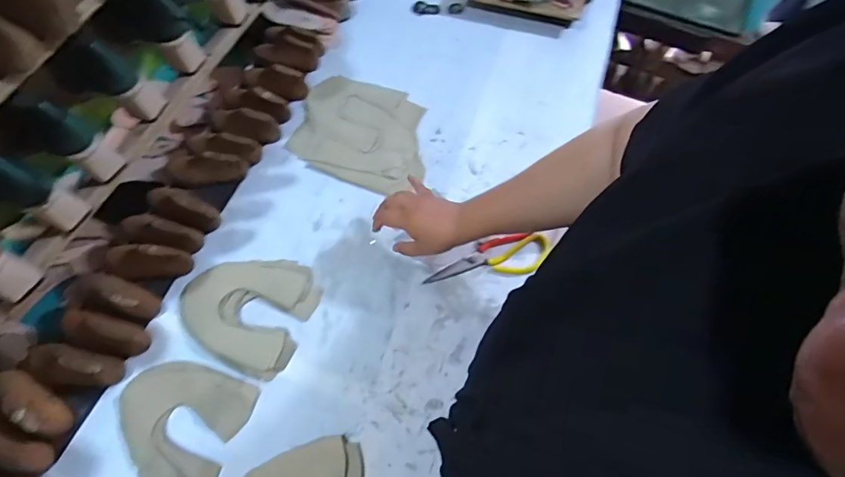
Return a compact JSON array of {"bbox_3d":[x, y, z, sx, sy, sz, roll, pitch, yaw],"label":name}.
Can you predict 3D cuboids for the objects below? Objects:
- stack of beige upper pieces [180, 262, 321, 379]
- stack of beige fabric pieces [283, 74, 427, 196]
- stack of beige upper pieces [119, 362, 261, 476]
[{"bbox_3d":[-0.267,0.098,0.652,0.193,0.019,0.170,20,67,8],"label":"stack of beige upper pieces"},{"bbox_3d":[-0.111,-0.202,0.800,0.248,0.010,0.220,19,66,7],"label":"stack of beige fabric pieces"},{"bbox_3d":[-0.336,0.254,0.583,0.171,0.007,0.163,18,66,7],"label":"stack of beige upper pieces"}]

